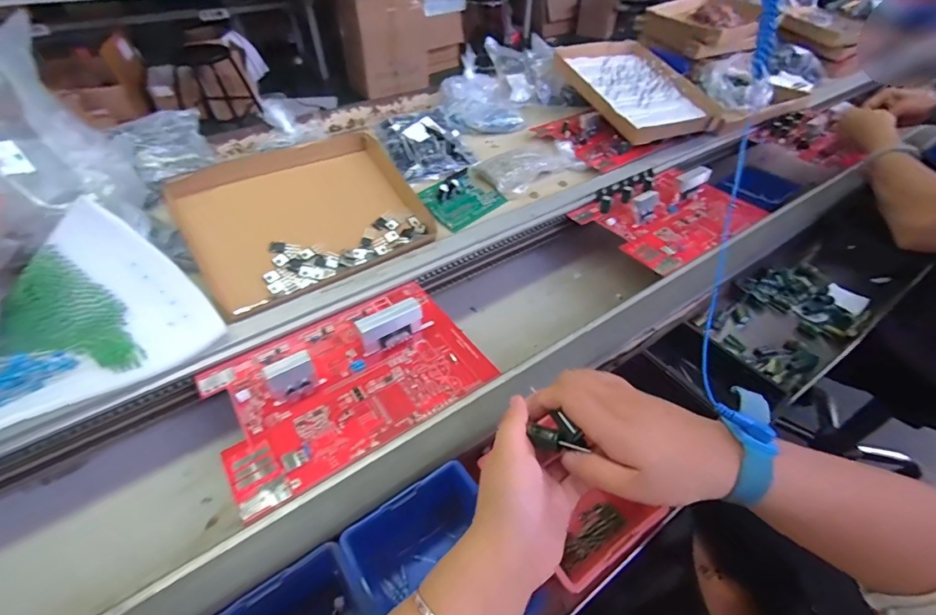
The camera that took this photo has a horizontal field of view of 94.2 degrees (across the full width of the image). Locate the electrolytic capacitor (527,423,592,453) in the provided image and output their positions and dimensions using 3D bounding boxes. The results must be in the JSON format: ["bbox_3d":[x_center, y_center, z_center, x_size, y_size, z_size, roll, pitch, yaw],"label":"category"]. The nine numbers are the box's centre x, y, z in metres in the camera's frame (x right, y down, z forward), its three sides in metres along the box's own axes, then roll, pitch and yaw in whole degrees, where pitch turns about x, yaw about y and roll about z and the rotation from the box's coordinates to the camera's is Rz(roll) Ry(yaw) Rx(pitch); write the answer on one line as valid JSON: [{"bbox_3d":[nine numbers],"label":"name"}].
[{"bbox_3d":[0.065,0.096,0.310,0.042,0.013,0.010,11,44,27],"label":"electrolytic capacitor"}]

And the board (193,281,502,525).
[{"bbox_3d":[-0.136,0.061,0.480,0.277,0.044,0.198,-27,49,-25],"label":"board"}]

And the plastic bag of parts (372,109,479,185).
[{"bbox_3d":[-0.092,-0.328,0.846,0.151,0.057,0.216,-19,46,-17],"label":"plastic bag of parts"}]

